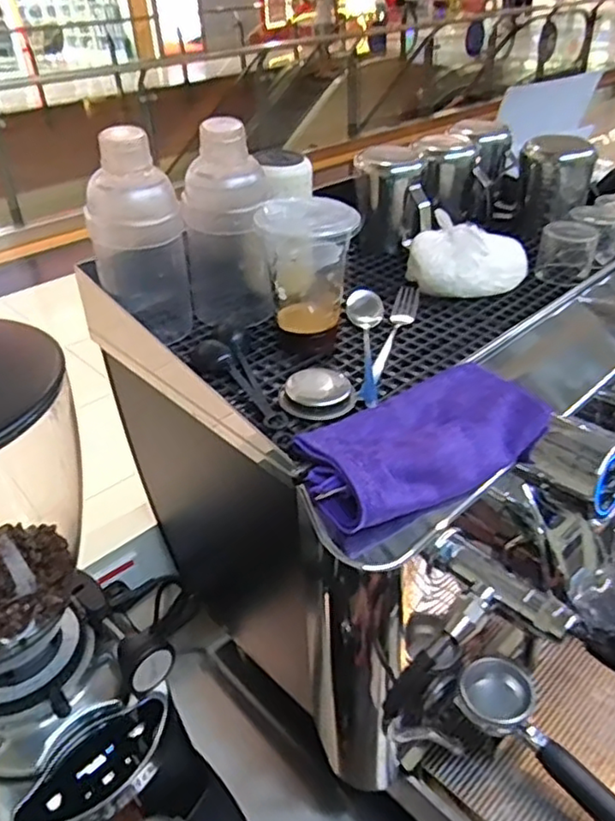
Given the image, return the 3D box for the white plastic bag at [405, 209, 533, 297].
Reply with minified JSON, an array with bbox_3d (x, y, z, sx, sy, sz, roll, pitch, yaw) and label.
[{"bbox_3d":[0.182,-0.174,0.745,0.129,0.072,0.089,16,39,25],"label":"white plastic bag"}]

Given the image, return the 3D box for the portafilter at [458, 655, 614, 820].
[{"bbox_3d":[0.221,0.317,0.571,0.072,0.049,0.208,-22,39,-25],"label":"portafilter"}]

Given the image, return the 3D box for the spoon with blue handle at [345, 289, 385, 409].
[{"bbox_3d":[0.057,-0.067,0.632,0.039,0.029,0.193,0,35,4],"label":"spoon with blue handle"}]

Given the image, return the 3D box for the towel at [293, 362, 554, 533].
[{"bbox_3d":[0.092,0.023,0.520,0.213,0.043,0.103,-20,38,-23],"label":"towel"}]

